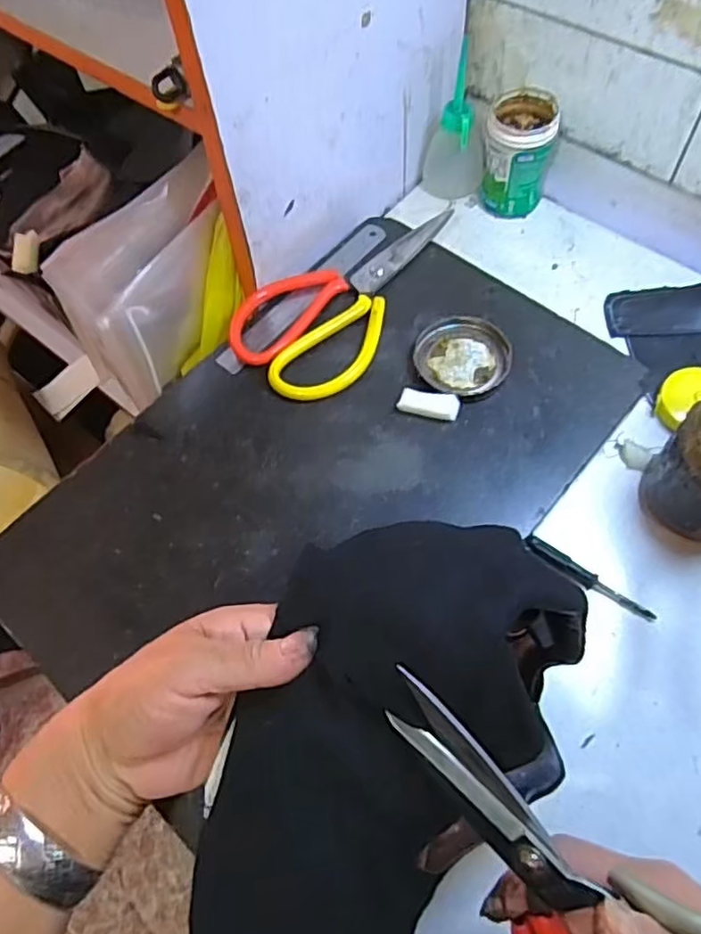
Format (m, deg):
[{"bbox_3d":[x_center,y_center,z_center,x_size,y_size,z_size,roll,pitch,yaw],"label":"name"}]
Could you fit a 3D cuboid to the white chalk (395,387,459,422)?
[{"bbox_3d":[0.052,-0.040,0.428,0.039,0.012,0.015,8,63,8],"label":"white chalk"}]

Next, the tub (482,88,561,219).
[{"bbox_3d":[0.132,-0.244,0.513,0.051,0.078,0.056,-2,62,3],"label":"tub"}]

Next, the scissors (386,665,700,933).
[{"bbox_3d":[0.081,0.177,0.255,0.190,0.114,0.015,35,31,19],"label":"scissors"}]

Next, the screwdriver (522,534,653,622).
[{"bbox_3d":[0.144,0.067,0.393,0.083,0.007,0.012,29,68,18],"label":"screwdriver"}]

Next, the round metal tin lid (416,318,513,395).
[{"bbox_3d":[0.077,-0.075,0.445,0.064,0.015,0.060,-2,62,3],"label":"round metal tin lid"}]

